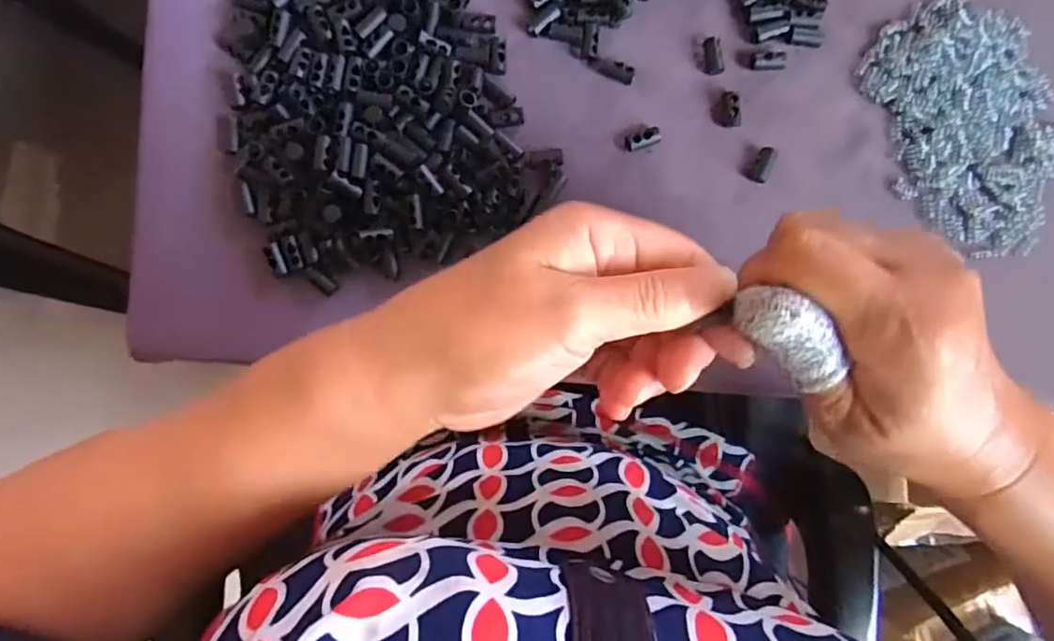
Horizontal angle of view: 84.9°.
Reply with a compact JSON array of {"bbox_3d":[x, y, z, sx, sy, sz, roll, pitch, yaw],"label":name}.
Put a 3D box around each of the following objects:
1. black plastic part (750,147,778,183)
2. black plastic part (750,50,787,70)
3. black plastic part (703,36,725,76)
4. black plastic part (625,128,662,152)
[{"bbox_3d":[0.130,-0.085,0.316,0.010,0.004,0.019,23,89,-2],"label":"black plastic part"},{"bbox_3d":[0.133,-0.143,0.316,0.020,0.006,0.010,-2,90,-2],"label":"black plastic part"},{"bbox_3d":[0.102,-0.145,0.315,0.010,0.007,0.020,-11,98,-3],"label":"black plastic part"},{"bbox_3d":[0.063,-0.099,0.314,0.019,0.004,0.010,-20,91,-2],"label":"black plastic part"}]

